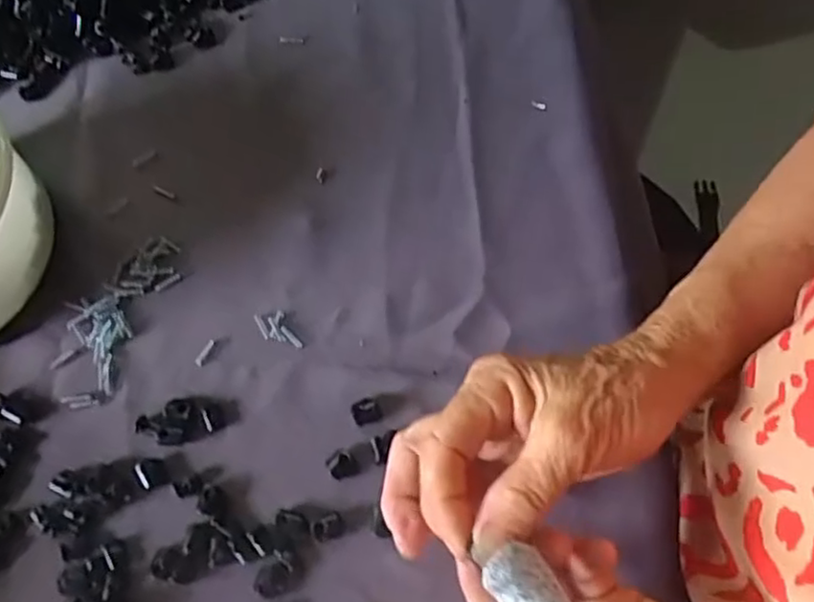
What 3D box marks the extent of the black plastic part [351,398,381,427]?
[{"bbox_3d":[-0.022,0.059,0.356,0.014,0.004,0.014,-18,68,-5],"label":"black plastic part"}]

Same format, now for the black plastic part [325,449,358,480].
[{"bbox_3d":[-0.034,0.085,0.345,0.014,0.004,0.014,-31,70,-10],"label":"black plastic part"}]

